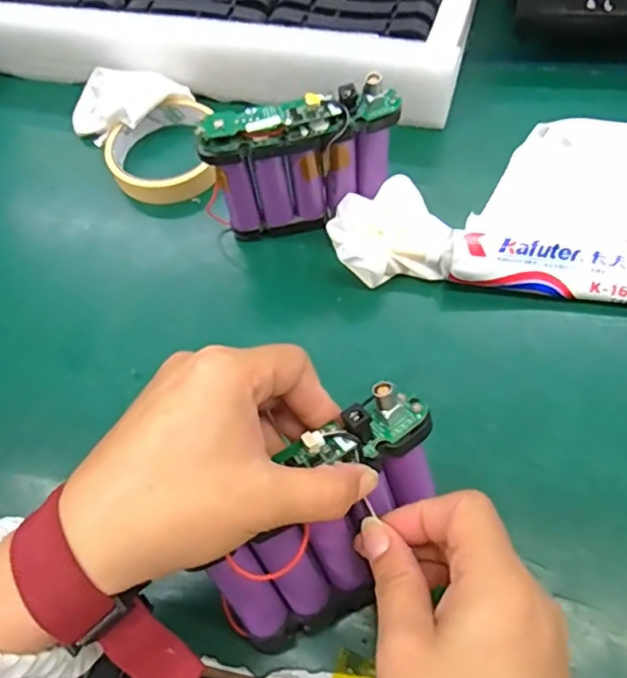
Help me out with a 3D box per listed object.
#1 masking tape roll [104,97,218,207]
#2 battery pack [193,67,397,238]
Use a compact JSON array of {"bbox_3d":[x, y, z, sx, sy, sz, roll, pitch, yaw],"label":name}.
[{"bbox_3d":[-0.114,-0.139,0.441,0.077,0.021,0.085,-7,62,0],"label":"masking tape roll"},{"bbox_3d":[-0.005,-0.108,0.368,0.112,0.089,0.024,-17,62,-5],"label":"battery pack"}]

